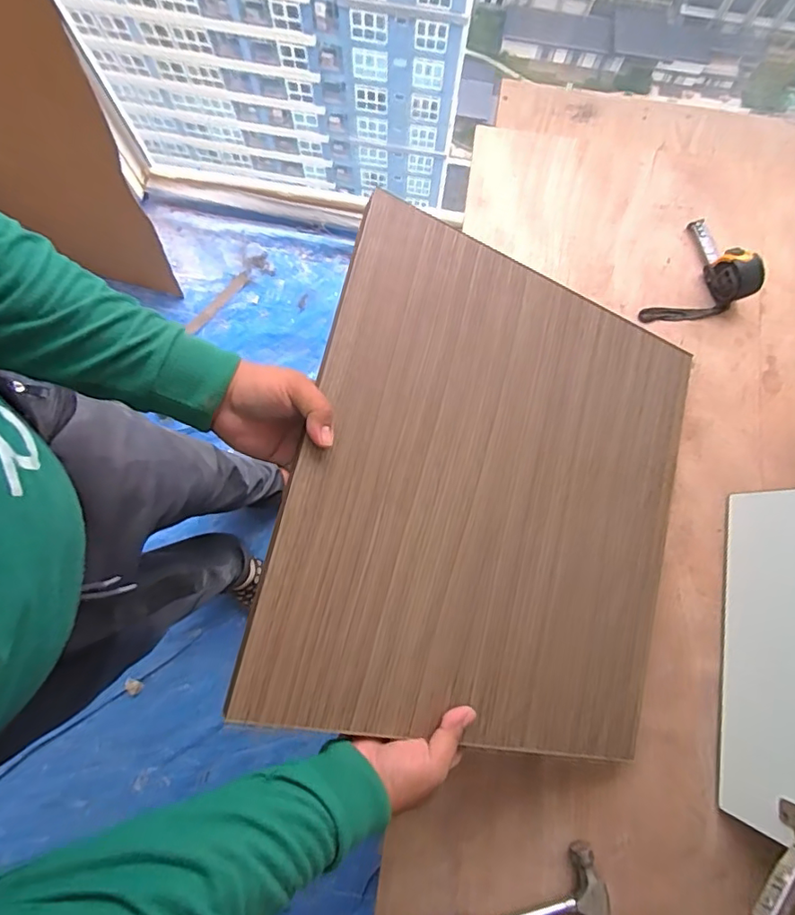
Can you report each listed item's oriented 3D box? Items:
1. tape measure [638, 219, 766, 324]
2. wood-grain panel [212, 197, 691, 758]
[{"bbox_3d":[0.394,-0.226,0.655,0.106,0.058,0.158,34,80,5],"label":"tape measure"},{"bbox_3d":[0.111,0.037,0.521,0.426,0.020,0.457,18,78,-23],"label":"wood-grain panel"}]

